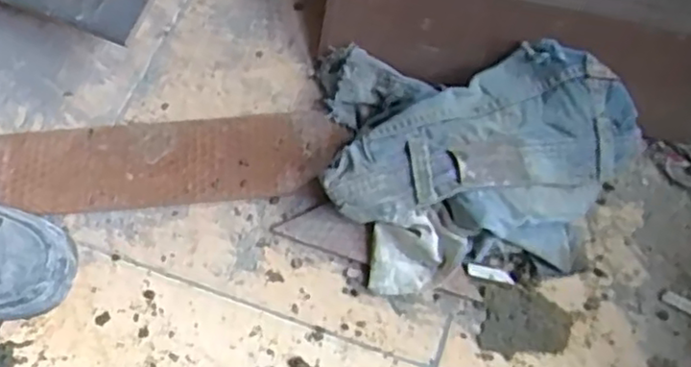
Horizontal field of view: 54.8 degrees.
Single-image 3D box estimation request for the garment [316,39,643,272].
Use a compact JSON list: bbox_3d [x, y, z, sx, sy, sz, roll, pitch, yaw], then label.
[{"bbox_3d":[0.125,-0.035,0.661,0.326,0.075,0.209,9,66,5],"label":"garment"}]

